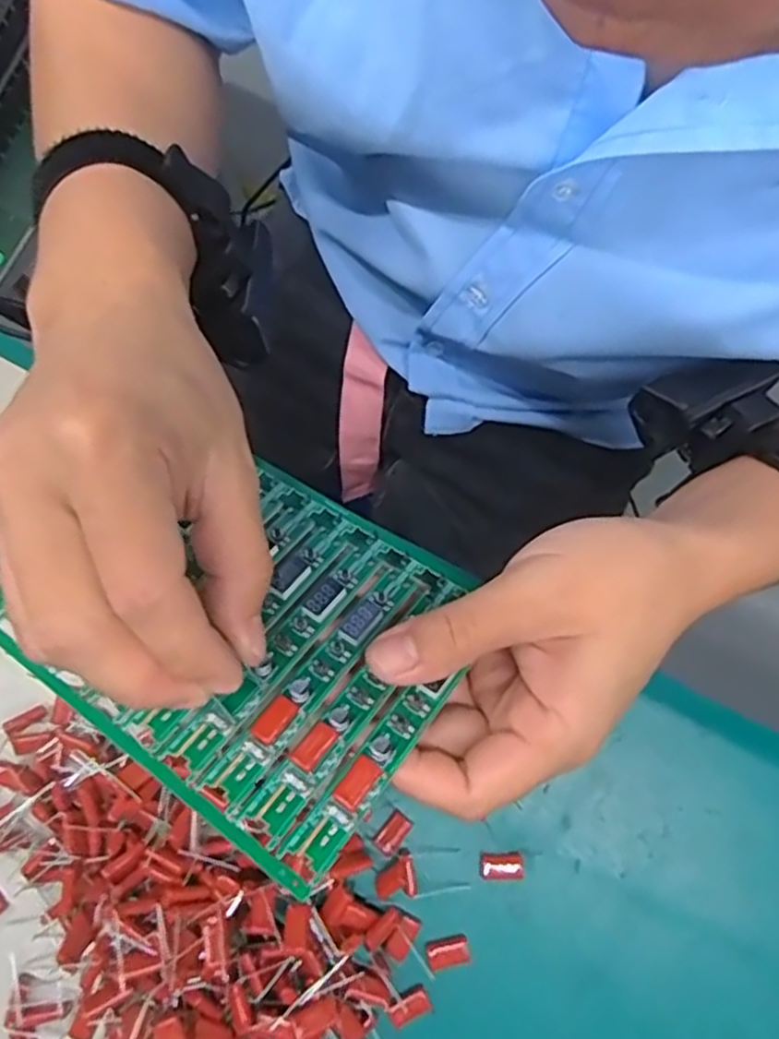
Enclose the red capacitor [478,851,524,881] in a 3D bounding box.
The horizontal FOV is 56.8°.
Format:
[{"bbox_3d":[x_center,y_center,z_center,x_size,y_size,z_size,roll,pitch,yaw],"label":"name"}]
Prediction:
[{"bbox_3d":[0.044,0.136,0.282,0.017,0.004,0.010,-5,77,-3],"label":"red capacitor"}]

